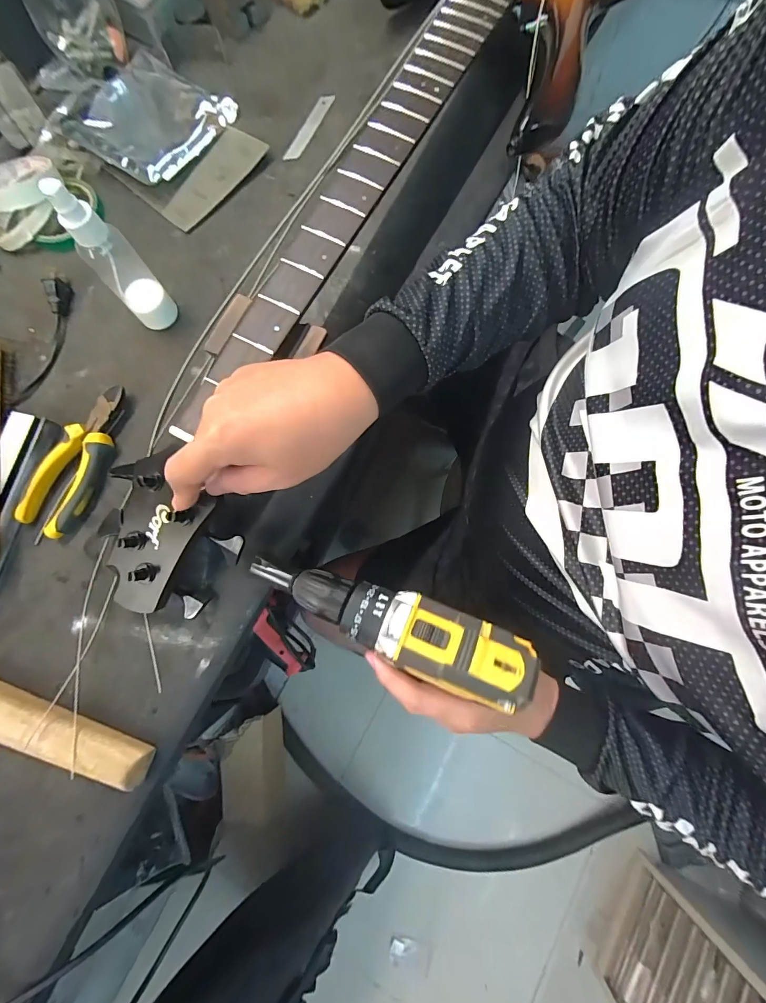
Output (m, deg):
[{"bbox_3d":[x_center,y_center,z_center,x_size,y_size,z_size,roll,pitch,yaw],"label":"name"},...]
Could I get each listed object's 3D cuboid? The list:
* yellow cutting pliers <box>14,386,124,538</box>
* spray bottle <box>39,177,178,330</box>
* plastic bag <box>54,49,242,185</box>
[{"bbox_3d":[-0.289,-0.038,0.374,0.050,0.025,0.150,27,79,8],"label":"yellow cutting pliers"},{"bbox_3d":[-0.238,-0.213,0.347,0.040,0.136,0.036,-39,78,-7],"label":"spray bottle"},{"bbox_3d":[-0.292,-0.459,0.451,0.202,0.026,0.150,35,80,10],"label":"plastic bag"}]

